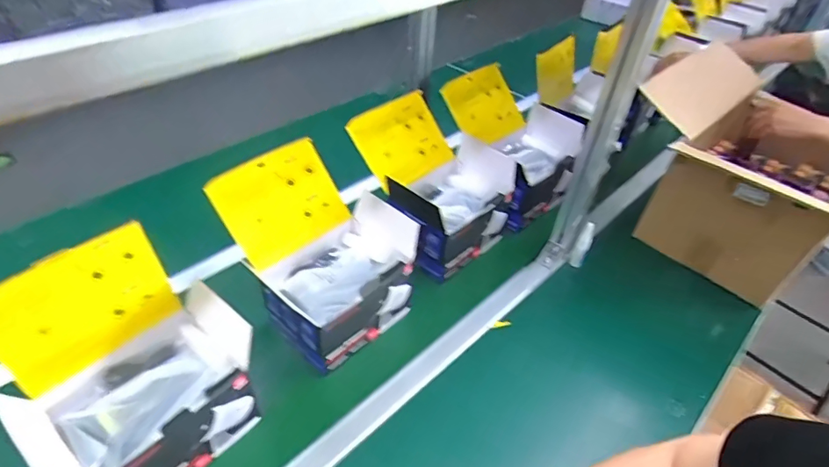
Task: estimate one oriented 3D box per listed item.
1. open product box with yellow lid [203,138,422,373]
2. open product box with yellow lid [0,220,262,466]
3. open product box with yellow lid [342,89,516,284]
[{"bbox_3d":[-0.159,0.024,0.838,0.262,0.228,0.262,34,49,27],"label":"open product box with yellow lid"},{"bbox_3d":[-0.367,0.179,0.636,0.209,0.263,0.244,34,49,27],"label":"open product box with yellow lid"},{"bbox_3d":[0.043,-0.102,1.003,0.276,0.229,0.250,36,50,28],"label":"open product box with yellow lid"}]

